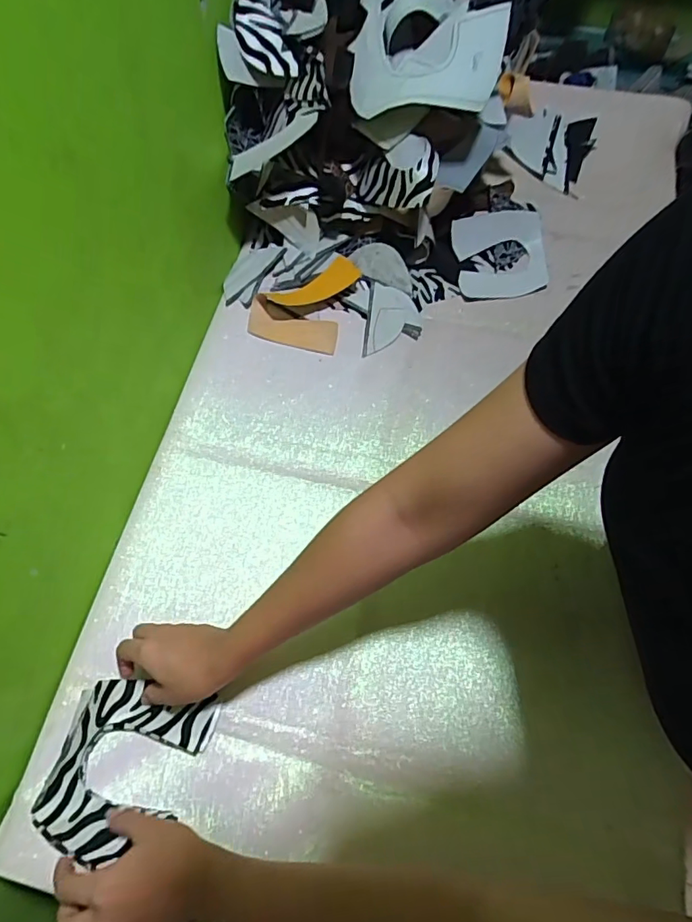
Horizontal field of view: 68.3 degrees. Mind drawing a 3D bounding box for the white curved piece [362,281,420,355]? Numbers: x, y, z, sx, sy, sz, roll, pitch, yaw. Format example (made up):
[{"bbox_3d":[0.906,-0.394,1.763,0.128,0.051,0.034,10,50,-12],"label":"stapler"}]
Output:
[{"bbox_3d":[0.061,-0.189,0.678,0.067,0.015,0.114,7,66,0],"label":"white curved piece"}]

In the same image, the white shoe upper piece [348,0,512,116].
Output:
[{"bbox_3d":[0.091,-0.475,0.567,0.159,0.056,0.193,2,66,2],"label":"white shoe upper piece"}]

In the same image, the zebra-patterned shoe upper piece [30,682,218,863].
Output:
[{"bbox_3d":[-0.202,0.282,0.471,0.133,0.016,0.138,11,66,2],"label":"zebra-patterned shoe upper piece"}]

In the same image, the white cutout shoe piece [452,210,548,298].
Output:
[{"bbox_3d":[0.215,-0.281,0.698,0.127,0.025,0.114,-7,88,-6],"label":"white cutout shoe piece"}]

